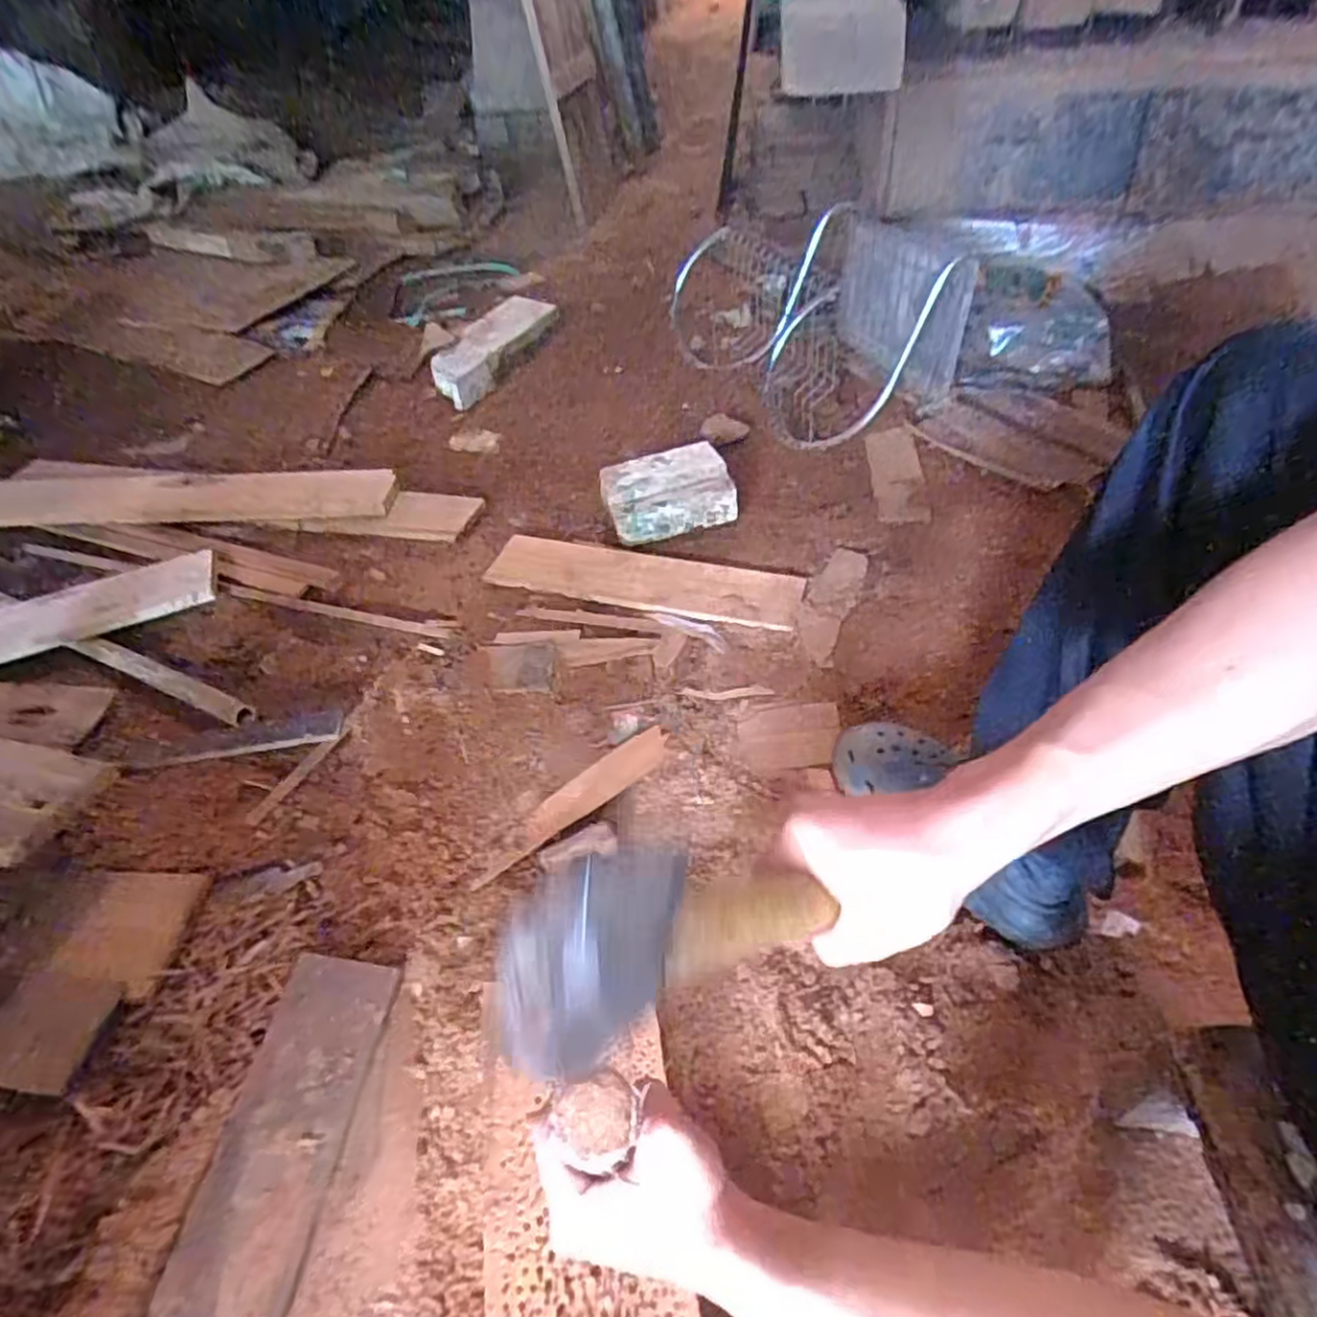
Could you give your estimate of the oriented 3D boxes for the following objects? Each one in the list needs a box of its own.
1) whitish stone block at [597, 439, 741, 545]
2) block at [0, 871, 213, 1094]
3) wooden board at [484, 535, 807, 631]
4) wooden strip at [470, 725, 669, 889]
[{"bbox_3d":[0.014,-0.228,1.033,0.169,0.068,0.115,-10,46,-7],"label":"whitish stone block"},{"bbox_3d":[-0.481,0.258,0.629,0.112,0.028,0.179,14,45,-4],"label":"block"},{"bbox_3d":[-0.022,-0.106,0.965,0.401,0.008,0.104,11,47,13],"label":"wooden board"},{"bbox_3d":[-0.085,0.139,0.751,0.238,0.009,0.046,-33,53,-26],"label":"wooden strip"}]

